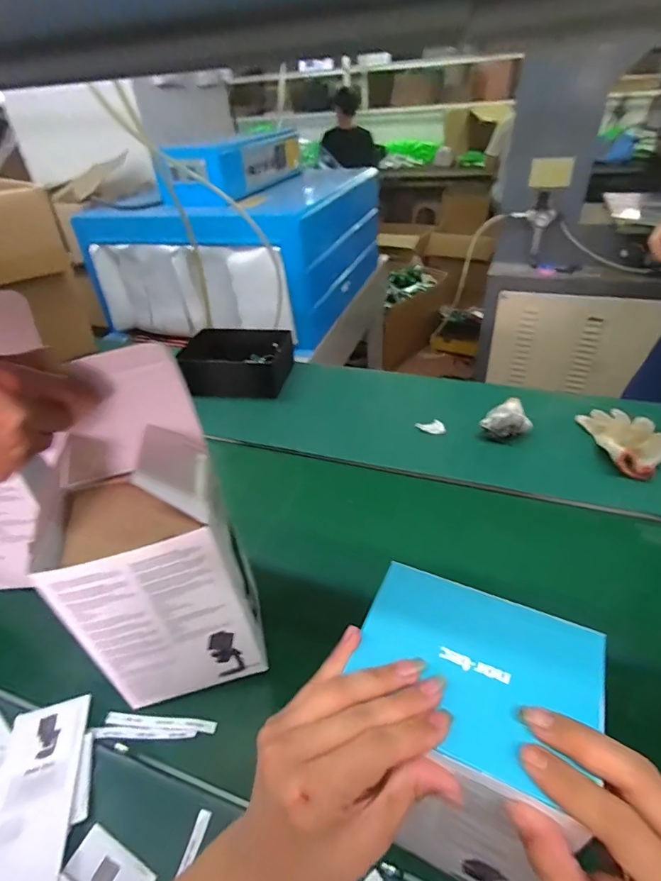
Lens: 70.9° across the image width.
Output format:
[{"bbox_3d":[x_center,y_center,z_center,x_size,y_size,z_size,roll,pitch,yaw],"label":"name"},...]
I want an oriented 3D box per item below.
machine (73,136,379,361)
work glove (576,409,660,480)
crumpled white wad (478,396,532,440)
[{"bbox_3d":[-0.325,-0.733,1.624,0.783,0.501,0.913,9,39,17],"label":"machine"},{"bbox_3d":[0.526,-0.009,0.807,0.133,0.033,0.203,-1,37,4],"label":"work glove"},{"bbox_3d":[0.322,-0.036,0.848,0.080,0.056,0.058,-17,39,-17],"label":"crumpled white wad"}]

